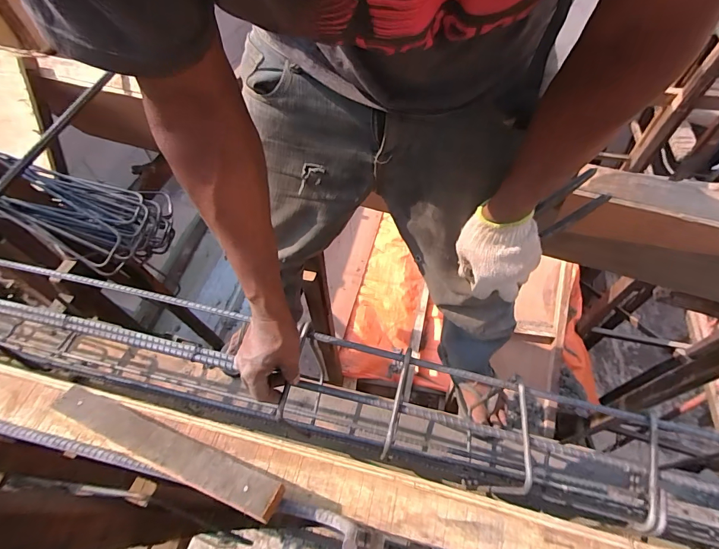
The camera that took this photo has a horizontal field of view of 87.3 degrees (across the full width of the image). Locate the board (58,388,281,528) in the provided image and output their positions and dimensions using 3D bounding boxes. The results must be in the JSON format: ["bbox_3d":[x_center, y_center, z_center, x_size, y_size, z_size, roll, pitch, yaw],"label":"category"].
[{"bbox_3d":[-0.243,0.210,0.458,0.325,0.018,0.043,15,44,19],"label":"board"}]

